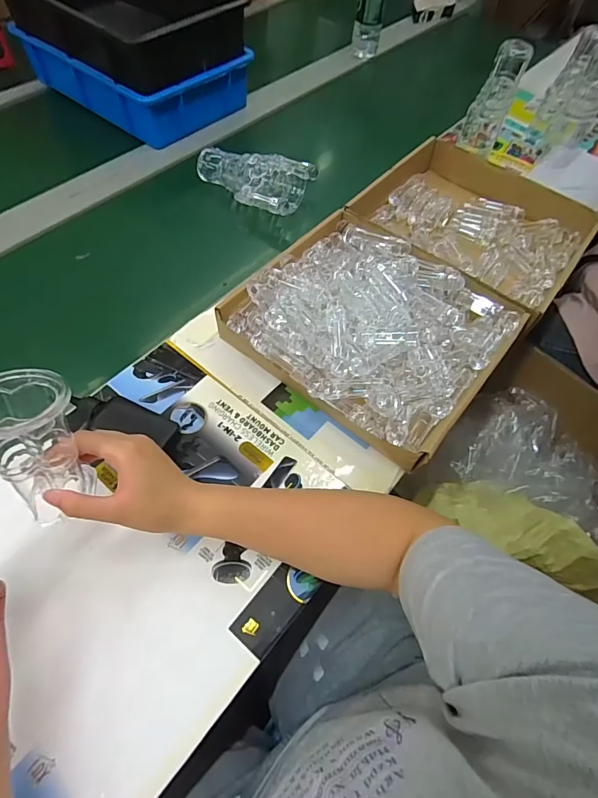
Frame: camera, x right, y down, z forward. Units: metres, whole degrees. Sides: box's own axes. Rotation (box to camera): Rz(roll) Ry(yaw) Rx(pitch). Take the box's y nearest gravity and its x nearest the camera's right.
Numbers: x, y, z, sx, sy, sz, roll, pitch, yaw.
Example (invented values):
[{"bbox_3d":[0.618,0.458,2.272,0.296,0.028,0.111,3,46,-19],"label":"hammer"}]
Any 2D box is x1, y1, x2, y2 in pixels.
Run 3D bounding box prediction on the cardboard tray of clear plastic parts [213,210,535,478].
[{"bbox_3d":[0.098,-0.103,0.537,0.300,0.076,0.294,36,63,16],"label":"cardboard tray of clear plastic parts"}]

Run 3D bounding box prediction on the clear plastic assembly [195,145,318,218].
[{"bbox_3d":[-0.079,-0.360,0.702,0.200,0.058,0.123,14,59,4],"label":"clear plastic assembly"}]

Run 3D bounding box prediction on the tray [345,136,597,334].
[{"bbox_3d":[0.285,-0.283,0.674,0.313,0.064,0.316,35,63,16],"label":"tray"}]

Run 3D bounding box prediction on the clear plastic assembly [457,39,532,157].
[{"bbox_3d":[0.351,-0.543,0.770,0.071,0.177,0.062,18,59,6],"label":"clear plastic assembly"}]

